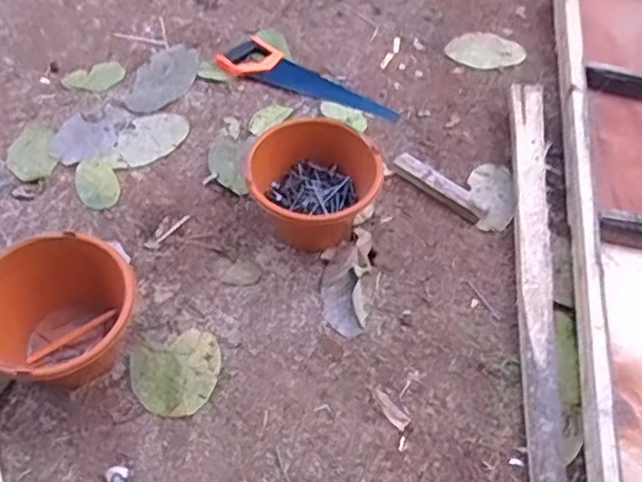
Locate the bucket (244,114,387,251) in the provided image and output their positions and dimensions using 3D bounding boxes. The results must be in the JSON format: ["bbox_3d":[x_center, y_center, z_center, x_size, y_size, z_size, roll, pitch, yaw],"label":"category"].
[{"bbox_3d":[-0.012,-0.100,1.274,0.253,0.161,0.229,-2,55,-5],"label":"bucket"}]

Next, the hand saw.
[{"bbox_3d":[-0.025,-0.399,1.578,0.459,0.026,0.137,21,56,12],"label":"hand saw"}]

